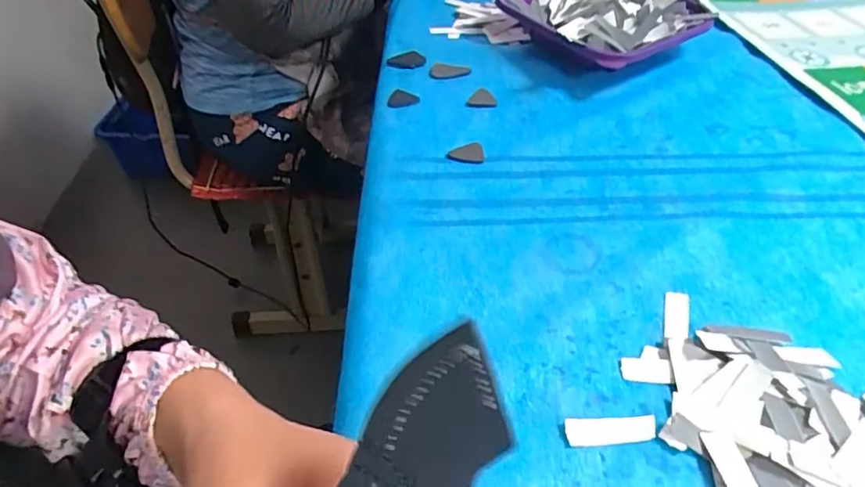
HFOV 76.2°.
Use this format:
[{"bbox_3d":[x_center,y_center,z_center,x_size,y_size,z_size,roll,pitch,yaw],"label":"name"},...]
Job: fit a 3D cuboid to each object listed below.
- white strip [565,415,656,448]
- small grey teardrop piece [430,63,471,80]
[{"bbox_3d":[0.091,0.095,0.281,0.046,0.004,0.014,-2,45,-2],"label":"white strip"},{"bbox_3d":[0.016,-0.160,0.510,0.036,0.007,0.024,-2,45,-2],"label":"small grey teardrop piece"}]

